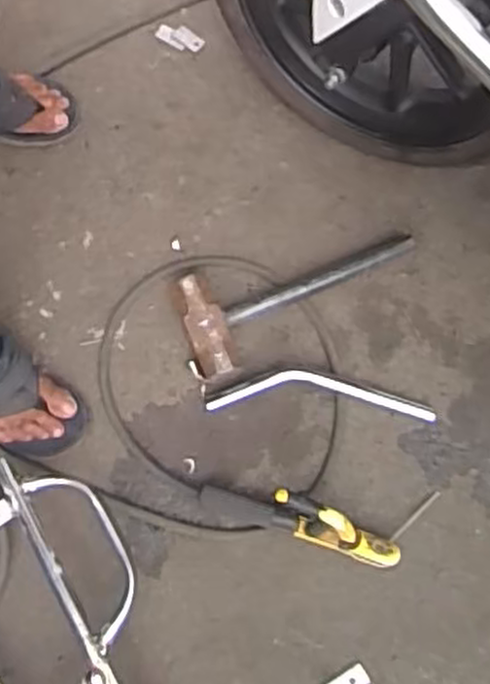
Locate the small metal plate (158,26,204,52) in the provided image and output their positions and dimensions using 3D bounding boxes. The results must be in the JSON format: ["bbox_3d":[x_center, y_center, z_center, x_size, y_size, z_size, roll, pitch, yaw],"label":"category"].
[{"bbox_3d":[-0.098,-0.460,1.134,0.073,0.004,0.037,28,78,6],"label":"small metal plate"}]

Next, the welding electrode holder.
[{"bbox_3d":[0.092,0.221,0.922,0.298,0.083,0.091,5,76,0],"label":"welding electrode holder"}]

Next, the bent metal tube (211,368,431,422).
[{"bbox_3d":[0.099,0.067,0.986,0.291,0.024,0.057,3,76,0],"label":"bent metal tube"}]

